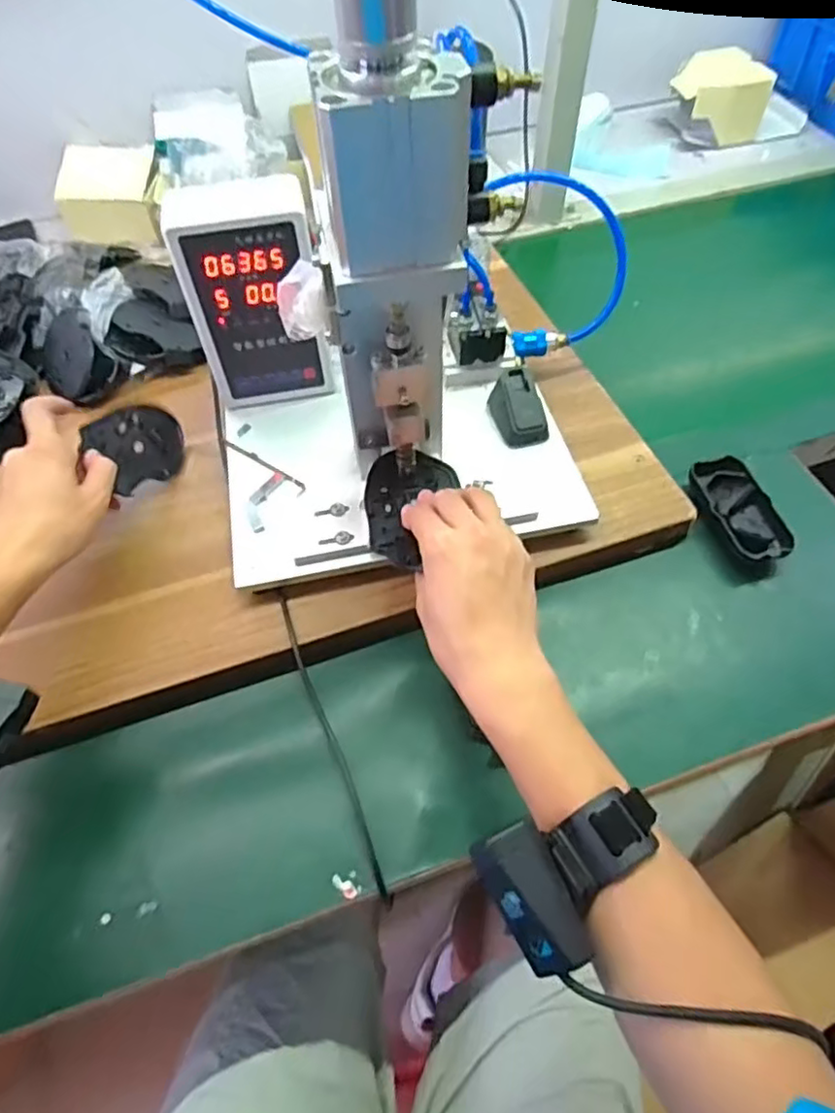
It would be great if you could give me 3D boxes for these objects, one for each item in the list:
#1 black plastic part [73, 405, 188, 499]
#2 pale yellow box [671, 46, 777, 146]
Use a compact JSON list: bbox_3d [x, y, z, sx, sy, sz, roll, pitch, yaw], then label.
[{"bbox_3d":[-0.250,-0.102,0.586,0.009,0.070,0.090,-18,18,35],"label":"black plastic part"},{"bbox_3d":[0.457,-0.694,0.981,0.137,0.107,0.080,1,57,2],"label":"pale yellow box"}]

